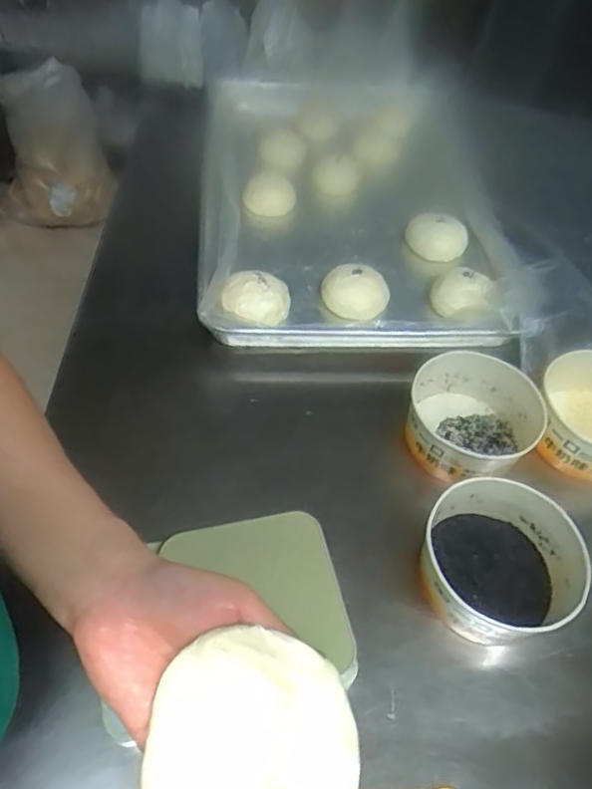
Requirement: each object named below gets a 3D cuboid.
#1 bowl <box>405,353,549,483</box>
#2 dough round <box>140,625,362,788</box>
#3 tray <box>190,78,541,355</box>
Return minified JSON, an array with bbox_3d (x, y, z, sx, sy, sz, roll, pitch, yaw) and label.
[{"bbox_3d":[0.175,0.030,0.595,0.120,0.079,0.128,3,51,-3],"label":"bowl"},{"bbox_3d":[-0.021,0.172,0.272,0.099,0.011,0.107,0,73,-1],"label":"dough round"},{"bbox_3d":[0.067,-0.313,0.860,0.403,0.074,0.654,0,52,-5],"label":"tray"}]

